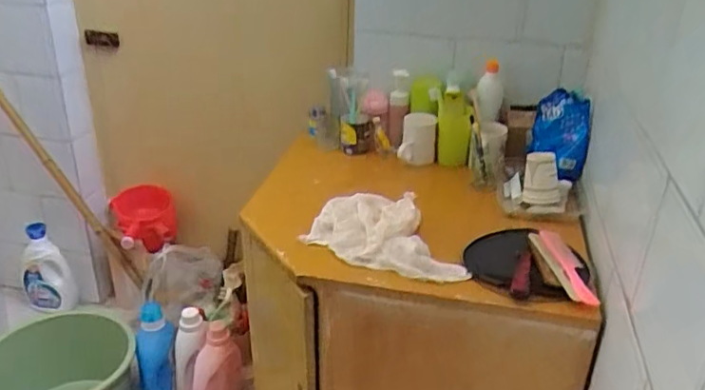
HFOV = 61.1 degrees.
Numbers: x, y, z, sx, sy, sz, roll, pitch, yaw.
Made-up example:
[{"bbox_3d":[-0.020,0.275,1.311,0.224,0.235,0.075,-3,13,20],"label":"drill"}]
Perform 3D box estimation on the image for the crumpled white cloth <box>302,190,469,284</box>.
[{"bbox_3d":[0.064,0.065,1.067,0.295,0.047,0.193,9,27,14],"label":"crumpled white cloth"}]

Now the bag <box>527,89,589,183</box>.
[{"bbox_3d":[0.446,-0.120,1.273,0.078,0.185,0.114,-13,30,-26],"label":"bag"}]

